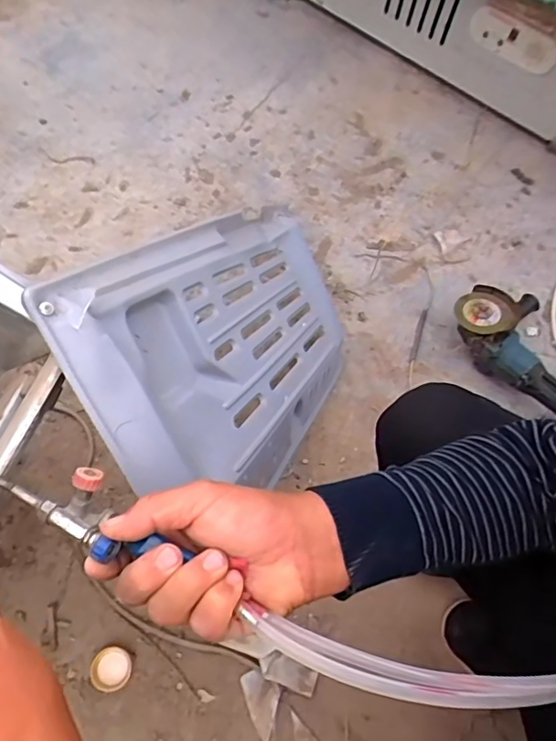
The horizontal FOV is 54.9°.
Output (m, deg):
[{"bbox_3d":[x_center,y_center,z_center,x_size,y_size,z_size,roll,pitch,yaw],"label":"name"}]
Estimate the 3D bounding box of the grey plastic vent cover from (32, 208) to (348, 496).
[{"bbox_3d":[-0.031,-0.037,0.620,0.041,0.498,0.277,-24,101,28],"label":"grey plastic vent cover"}]

